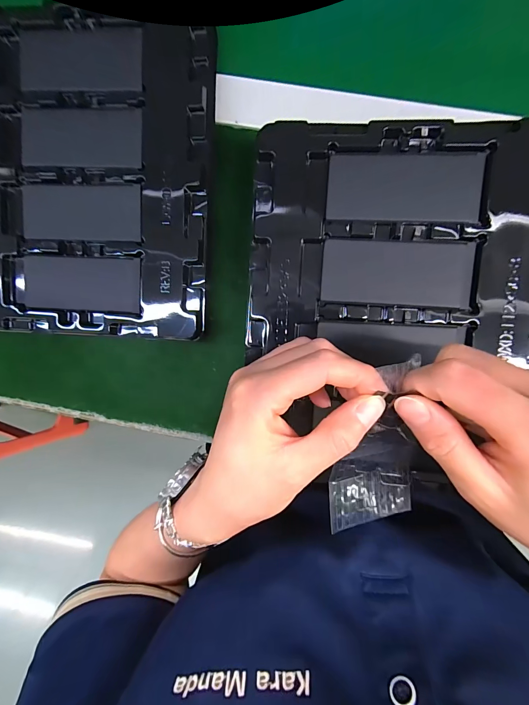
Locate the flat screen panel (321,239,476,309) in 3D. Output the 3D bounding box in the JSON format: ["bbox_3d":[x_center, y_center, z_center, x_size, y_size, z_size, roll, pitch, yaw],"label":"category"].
[{"bbox_3d":[0.099,-0.060,0.243,0.108,0.007,0.047,4,96,3],"label":"flat screen panel"}]

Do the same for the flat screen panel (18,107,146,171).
[{"bbox_3d":[-0.159,-0.184,0.276,0.108,0.004,0.046,4,98,4],"label":"flat screen panel"}]

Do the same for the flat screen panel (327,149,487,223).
[{"bbox_3d":[0.102,-0.123,0.237,0.108,0.008,0.050,3,96,3],"label":"flat screen panel"}]

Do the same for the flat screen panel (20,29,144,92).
[{"bbox_3d":[-0.155,-0.247,0.272,0.108,0.005,0.049,3,98,4],"label":"flat screen panel"}]

